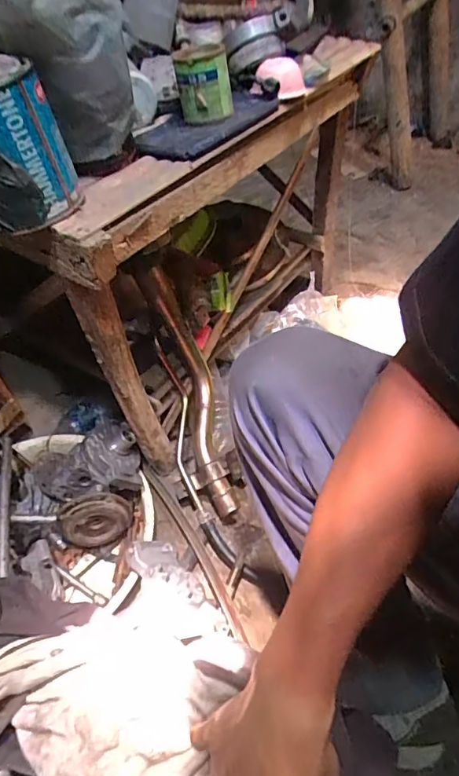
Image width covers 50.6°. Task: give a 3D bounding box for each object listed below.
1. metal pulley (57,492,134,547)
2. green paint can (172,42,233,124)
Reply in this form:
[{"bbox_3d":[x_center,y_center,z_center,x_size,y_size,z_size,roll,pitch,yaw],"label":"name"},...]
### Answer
[{"bbox_3d":[-0.212,0.205,0.773,0.107,0.099,0.032,-2,24,-18],"label":"metal pulley"},{"bbox_3d":[-0.032,-0.388,0.617,0.067,0.072,0.081,-8,48,0],"label":"green paint can"}]

